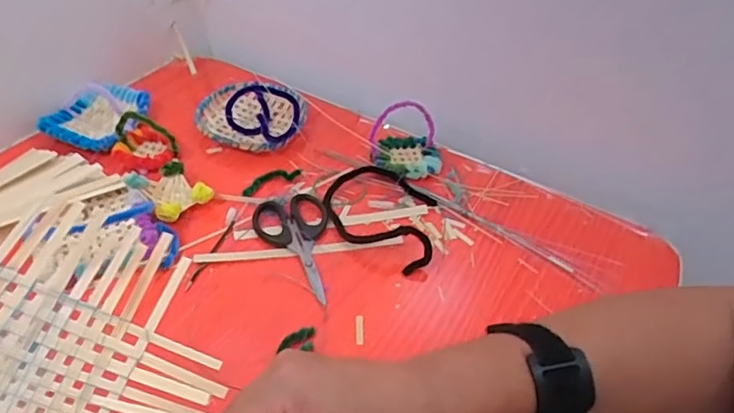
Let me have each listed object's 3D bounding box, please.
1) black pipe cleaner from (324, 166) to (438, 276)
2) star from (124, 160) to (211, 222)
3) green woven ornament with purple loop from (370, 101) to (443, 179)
[{"bbox_3d":[0.017,0.001,0.503,0.118,0.023,0.087,28,47,22],"label":"black pipe cleaner"},{"bbox_3d":[-0.170,-0.012,0.497,0.058,0.029,0.051,33,50,27],"label":"star"},{"bbox_3d":[0.040,-0.066,0.549,0.070,0.057,0.057,7,43,2],"label":"green woven ornament with purple loop"}]

